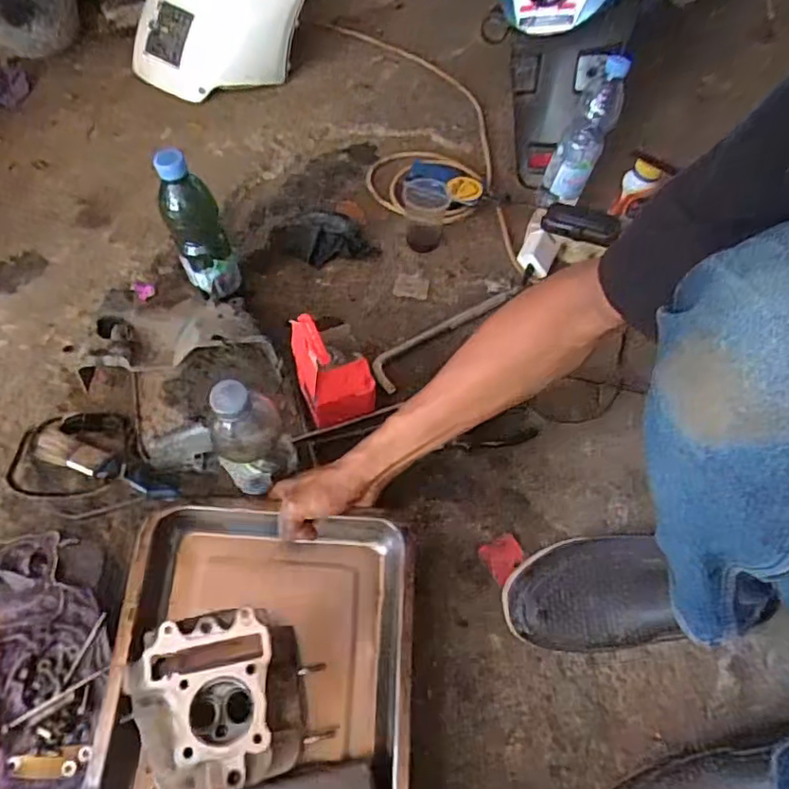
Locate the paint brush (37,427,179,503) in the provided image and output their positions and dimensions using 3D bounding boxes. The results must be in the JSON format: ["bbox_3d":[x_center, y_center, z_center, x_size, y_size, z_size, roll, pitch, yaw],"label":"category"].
[{"bbox_3d":[-0.337,0.083,0.701,0.176,0.017,0.035,17,58,7],"label":"paint brush"}]

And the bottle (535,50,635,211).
[{"bbox_3d":[0.279,-0.387,0.898,0.083,0.212,0.084,20,61,9],"label":"bottle"}]

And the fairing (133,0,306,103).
[{"bbox_3d":[-0.274,-0.698,1.071,0.402,0.220,0.150,-28,65,-17],"label":"fairing"}]

